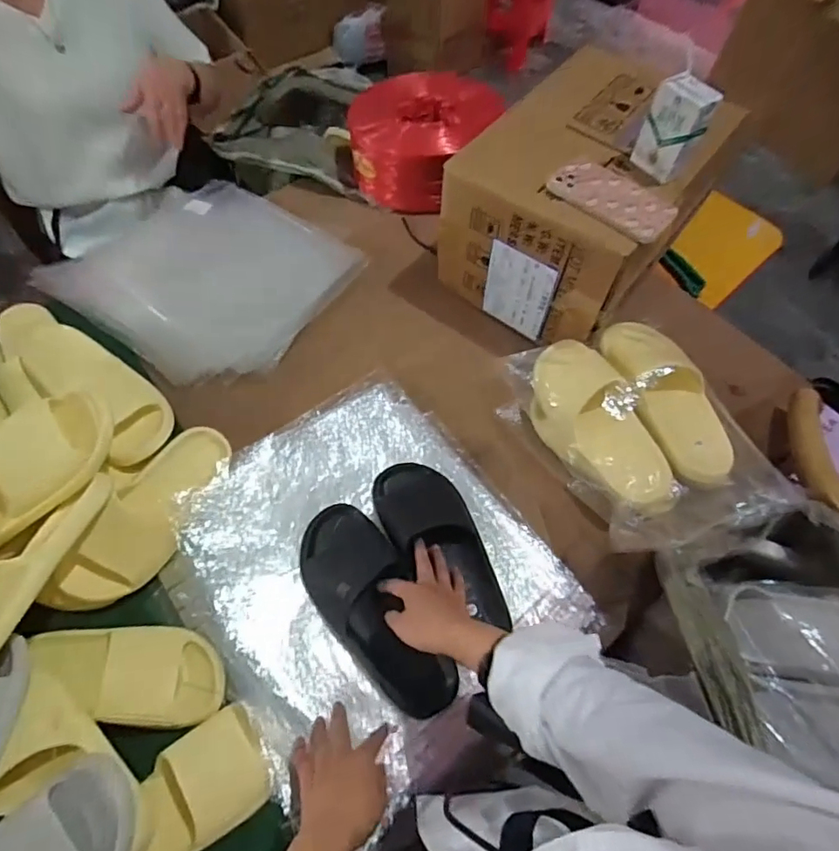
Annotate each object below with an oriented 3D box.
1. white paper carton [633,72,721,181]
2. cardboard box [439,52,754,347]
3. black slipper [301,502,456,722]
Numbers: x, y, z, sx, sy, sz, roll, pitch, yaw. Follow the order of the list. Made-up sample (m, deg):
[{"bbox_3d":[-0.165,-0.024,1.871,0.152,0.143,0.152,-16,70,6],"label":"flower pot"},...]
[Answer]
[{"bbox_3d":[0.318,-0.375,0.672,0.035,0.106,0.069,-27,66,-16],"label":"white paper carton"},{"bbox_3d":[0.251,-0.347,0.837,0.285,0.235,0.346,35,66,15],"label":"cardboard box"},{"bbox_3d":[-0.056,0.215,0.631,0.107,0.062,0.264,-28,74,-16],"label":"black slipper"}]

